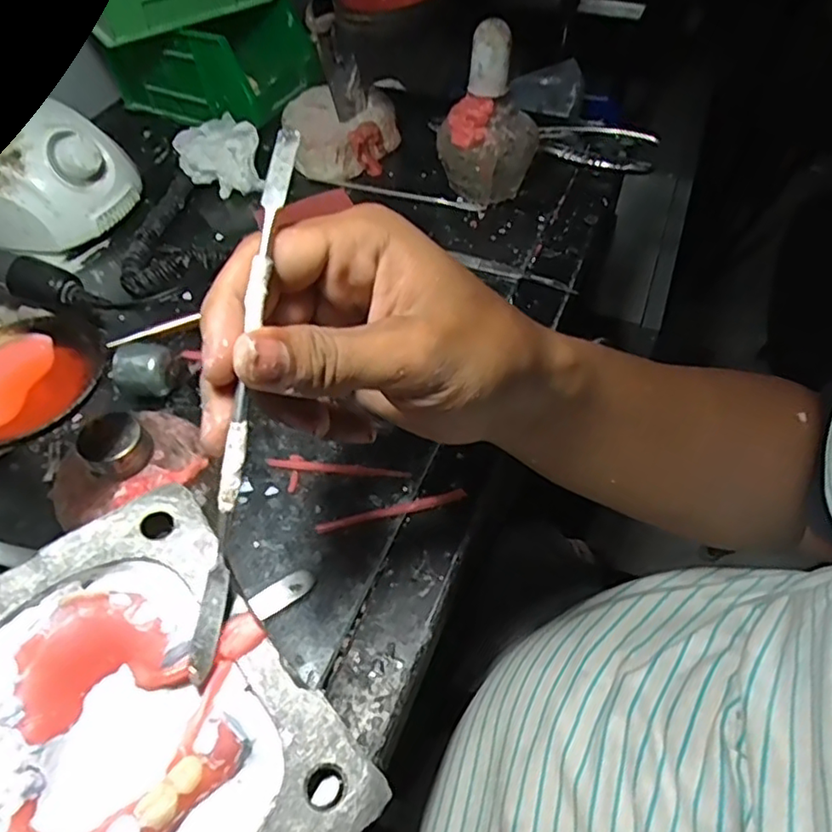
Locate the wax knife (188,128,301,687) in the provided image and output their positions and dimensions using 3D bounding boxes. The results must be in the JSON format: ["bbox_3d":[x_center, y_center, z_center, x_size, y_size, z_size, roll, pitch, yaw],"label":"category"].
[{"bbox_3d":[-0.056,-0.010,0.207,0.008,0.008,0.183,6,82,7],"label":"wax knife"}]

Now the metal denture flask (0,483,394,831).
[{"bbox_3d":[-0.090,0.091,0.179,0.109,0.024,0.123,-34,58,-22],"label":"metal denture flask"}]

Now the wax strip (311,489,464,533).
[{"bbox_3d":[-0.013,0.049,0.330,0.079,0.004,0.005,-12,53,-7],"label":"wax strip"}]

